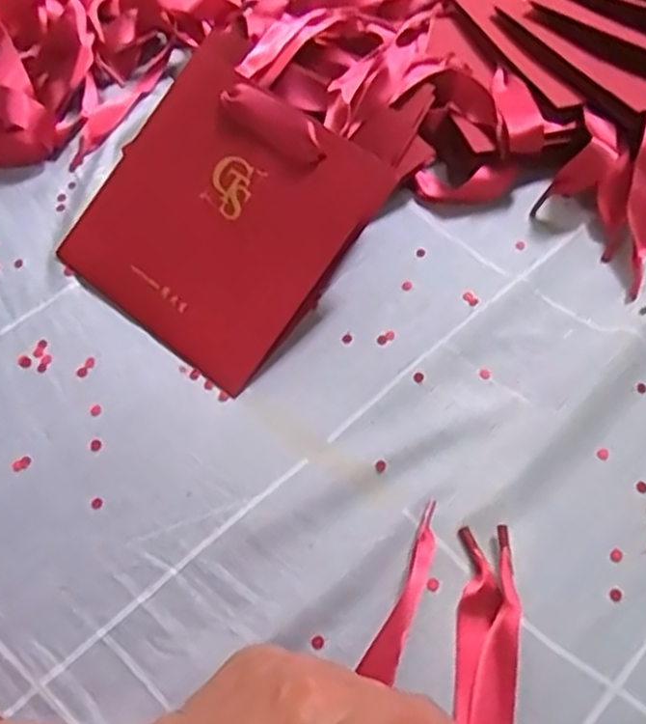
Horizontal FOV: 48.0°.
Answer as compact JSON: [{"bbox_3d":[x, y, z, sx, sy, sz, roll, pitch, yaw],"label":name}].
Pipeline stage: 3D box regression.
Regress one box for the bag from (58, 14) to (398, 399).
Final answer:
[{"bbox_3d":[-0.055,-0.080,0.385,0.140,0.012,0.146,35,92,20],"label":"bag"}]

